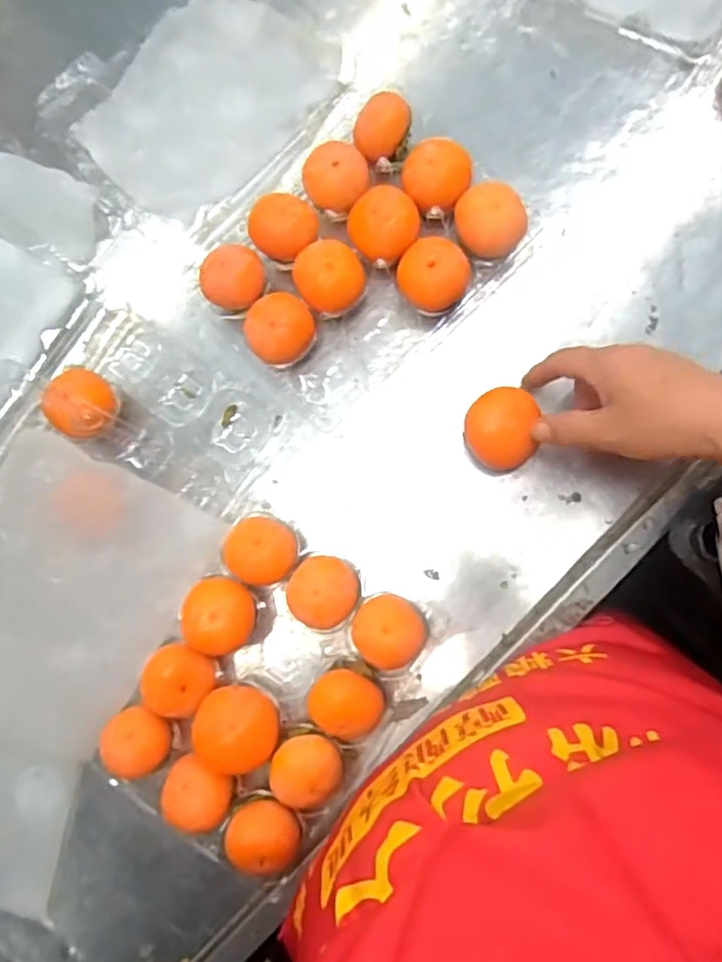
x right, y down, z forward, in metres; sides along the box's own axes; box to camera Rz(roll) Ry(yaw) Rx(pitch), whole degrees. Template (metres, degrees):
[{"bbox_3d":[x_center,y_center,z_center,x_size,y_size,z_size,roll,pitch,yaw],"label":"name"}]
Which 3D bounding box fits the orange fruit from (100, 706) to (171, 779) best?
[{"bbox_3d":[-0.155,0.183,0.447,0.044,0.046,0.044,-12,84,5],"label":"orange fruit"}]

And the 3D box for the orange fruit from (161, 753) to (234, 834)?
[{"bbox_3d":[-0.111,0.217,0.441,0.047,0.045,0.040,22,87,7],"label":"orange fruit"}]

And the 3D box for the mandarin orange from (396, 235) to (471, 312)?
[{"bbox_3d":[0.053,-0.145,0.453,0.049,0.042,0.046,-1,85,6],"label":"mandarin orange"}]

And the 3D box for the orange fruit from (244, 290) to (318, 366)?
[{"bbox_3d":[-0.059,-0.111,0.462,0.047,0.035,0.049,-1,85,6],"label":"orange fruit"}]

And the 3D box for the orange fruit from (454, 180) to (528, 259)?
[{"bbox_3d":[0.093,-0.183,0.456,0.048,0.048,0.047,-1,85,6],"label":"orange fruit"}]

